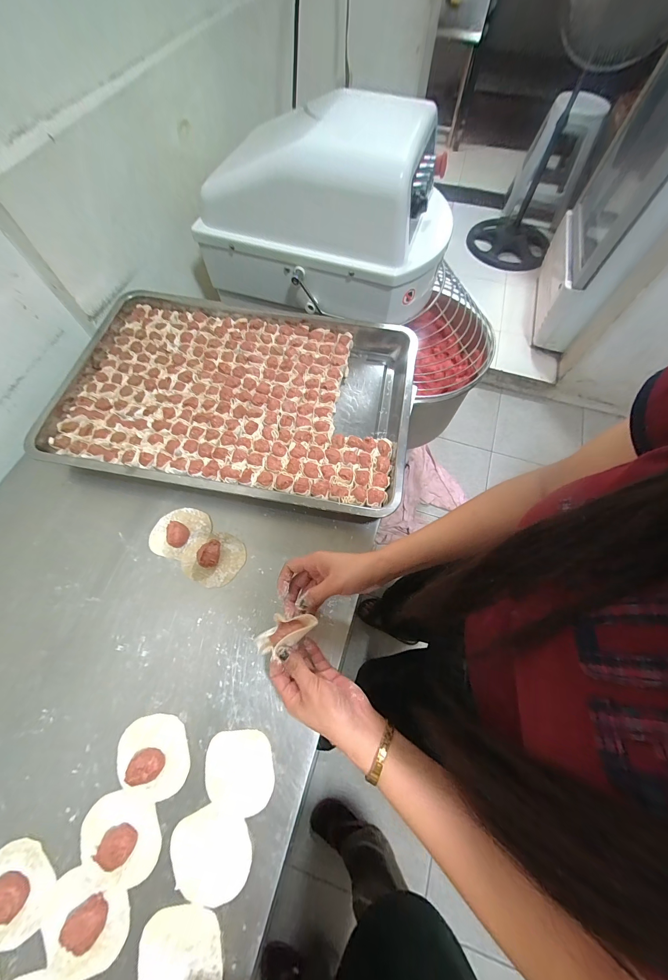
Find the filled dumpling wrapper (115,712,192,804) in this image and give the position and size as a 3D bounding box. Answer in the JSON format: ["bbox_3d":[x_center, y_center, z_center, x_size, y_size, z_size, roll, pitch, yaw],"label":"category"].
[{"bbox_3d":[-0.213,0.310,0.362,0.075,0.023,0.084,-19,67,-11],"label":"filled dumpling wrapper"}]

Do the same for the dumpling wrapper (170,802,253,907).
[{"bbox_3d":[-0.134,0.394,0.340,0.087,0.005,0.072,18,66,7],"label":"dumpling wrapper"}]

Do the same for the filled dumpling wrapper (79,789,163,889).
[{"bbox_3d":[-0.232,0.376,0.338,0.088,0.016,0.072,16,65,6],"label":"filled dumpling wrapper"}]

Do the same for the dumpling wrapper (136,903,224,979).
[{"bbox_3d":[-0.152,0.466,0.309,0.078,0.004,0.081,1,65,-2],"label":"dumpling wrapper"}]

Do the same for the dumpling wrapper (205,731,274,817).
[{"bbox_3d":[-0.111,0.331,0.370,0.078,0.004,0.078,1,65,-2],"label":"dumpling wrapper"}]

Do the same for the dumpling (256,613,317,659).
[{"bbox_3d":[-0.060,0.165,0.365,0.079,0.024,0.036,-27,67,7],"label":"dumpling"}]

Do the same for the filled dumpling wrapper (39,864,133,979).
[{"bbox_3d":[-0.255,0.438,0.312,0.089,0.016,0.070,19,66,7],"label":"filled dumpling wrapper"}]

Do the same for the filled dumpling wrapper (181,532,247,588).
[{"bbox_3d":[-0.180,0.097,0.461,0.088,0.022,0.078,22,66,8],"label":"filled dumpling wrapper"}]

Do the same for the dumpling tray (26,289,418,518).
[{"bbox_3d":[-0.166,-0.171,0.568,0.592,0.058,0.393,11,65,3],"label":"dumpling tray"}]

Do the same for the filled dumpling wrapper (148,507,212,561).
[{"bbox_3d":[-0.238,0.059,0.475,0.068,0.025,0.086,40,70,15],"label":"filled dumpling wrapper"}]

